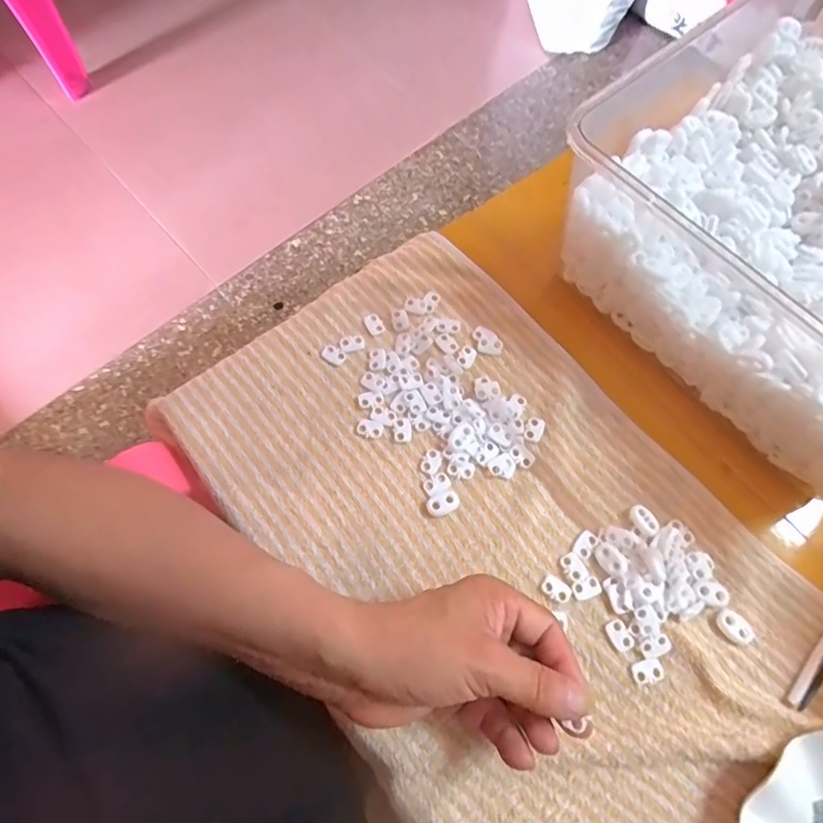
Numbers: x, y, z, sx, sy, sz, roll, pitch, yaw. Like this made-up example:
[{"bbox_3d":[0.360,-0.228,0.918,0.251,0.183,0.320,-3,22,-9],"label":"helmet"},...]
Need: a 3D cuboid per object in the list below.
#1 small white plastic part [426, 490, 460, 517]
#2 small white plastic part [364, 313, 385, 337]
[{"bbox_3d":[0.022,0.063,0.371,0.022,0.005,0.014,-23,71,-10],"label":"small white plastic part"},{"bbox_3d":[-0.029,-0.068,0.424,0.013,0.004,0.018,-28,72,-12],"label":"small white plastic part"}]

